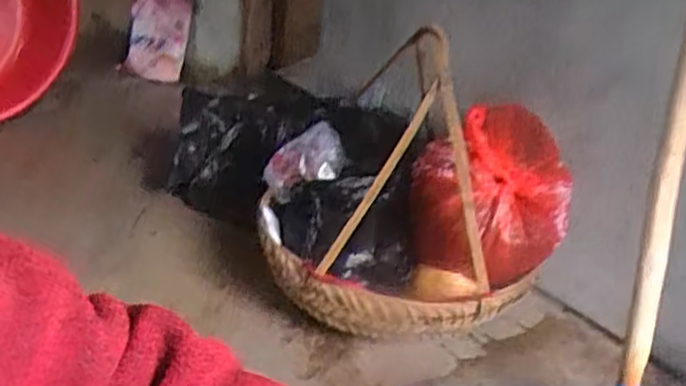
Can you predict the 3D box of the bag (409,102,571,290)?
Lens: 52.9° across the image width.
[{"bbox_3d":[0.214,0.021,1.003,0.233,0.253,0.149,9,26,5],"label":"bag"}]

